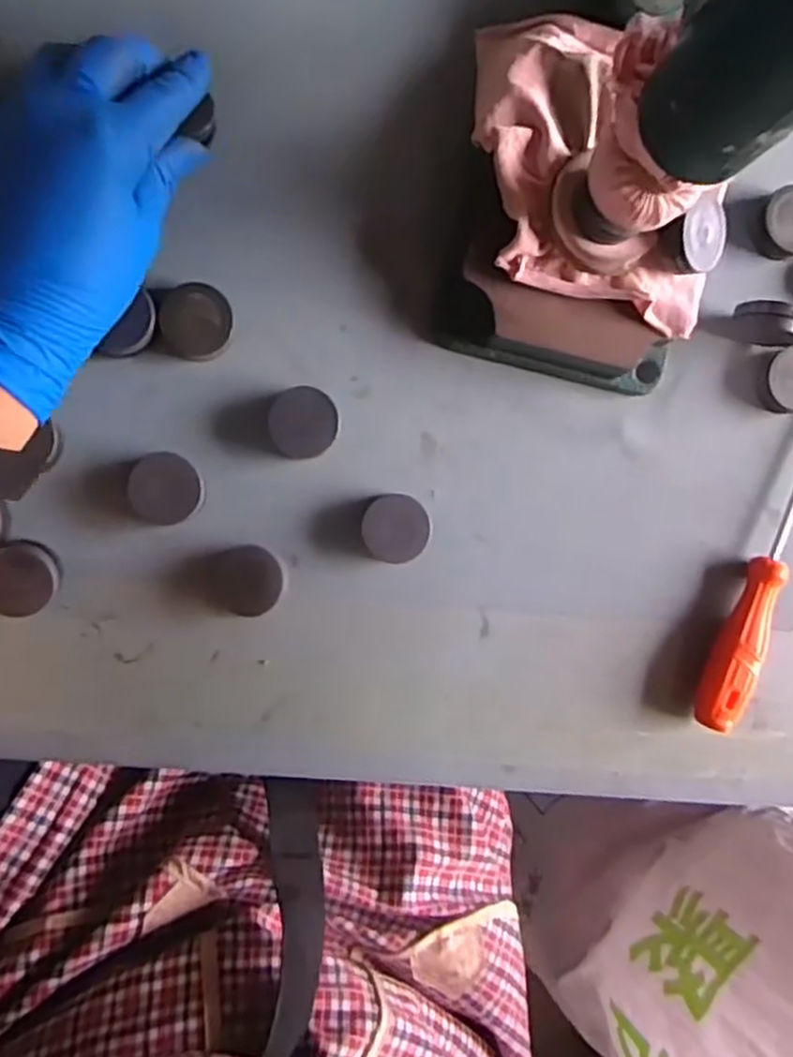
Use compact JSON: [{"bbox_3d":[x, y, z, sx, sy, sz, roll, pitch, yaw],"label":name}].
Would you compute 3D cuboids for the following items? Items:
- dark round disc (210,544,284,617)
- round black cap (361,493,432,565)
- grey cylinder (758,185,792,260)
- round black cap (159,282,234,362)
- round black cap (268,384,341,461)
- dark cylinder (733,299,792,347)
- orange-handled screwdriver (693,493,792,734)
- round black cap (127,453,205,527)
[{"bbox_3d":[-0.069,0.023,0.346,0.032,0.024,0.030,0,93,-6],"label":"dark round disc"},{"bbox_3d":[-0.001,0.000,0.356,0.031,0.019,0.032,0,93,-6],"label":"round black cap"},{"bbox_3d":[0.199,-0.156,0.376,0.033,0.017,0.030,0,93,-6],"label":"grey cylinder"},{"bbox_3d":[-0.091,-0.094,0.340,0.030,0.014,0.032,0,93,-6],"label":"round black cap"},{"bbox_3d":[-0.043,-0.049,0.347,0.031,0.019,0.032,0,93,-6],"label":"round black cap"},{"bbox_3d":[0.181,-0.100,0.364,0.029,0.023,0.020,11,92,-7],"label":"dark cylinder"},{"bbox_3d":[0.195,0.015,0.379,0.021,0.020,0.184,23,90,-7],"label":"orange-handled screwdriver"},{"bbox_3d":[-0.105,-0.018,0.341,0.030,0.019,0.032,0,93,-6],"label":"round black cap"}]

